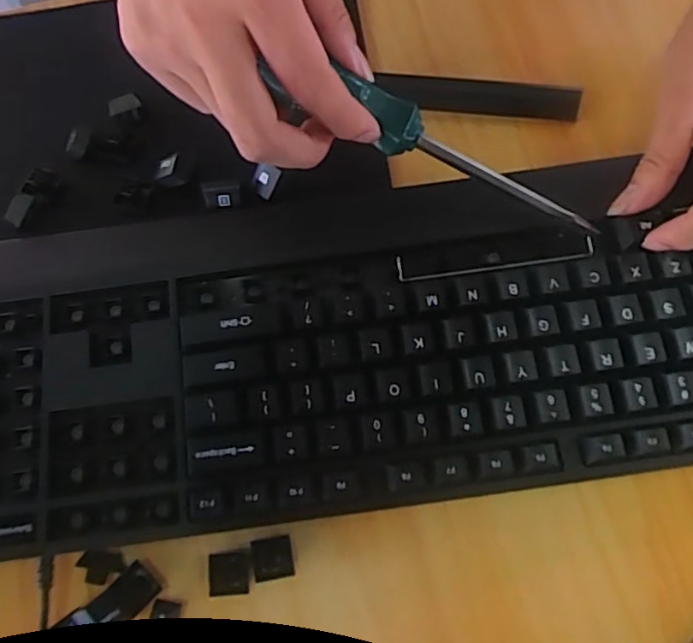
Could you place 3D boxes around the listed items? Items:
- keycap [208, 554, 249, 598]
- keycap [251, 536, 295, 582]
[{"bbox_3d":[-0.053,0.112,0.262,0.017,0.004,0.017,-5,74,1],"label":"keycap"},{"bbox_3d":[-0.033,0.106,0.263,0.018,0.004,0.017,-10,74,0],"label":"keycap"}]

